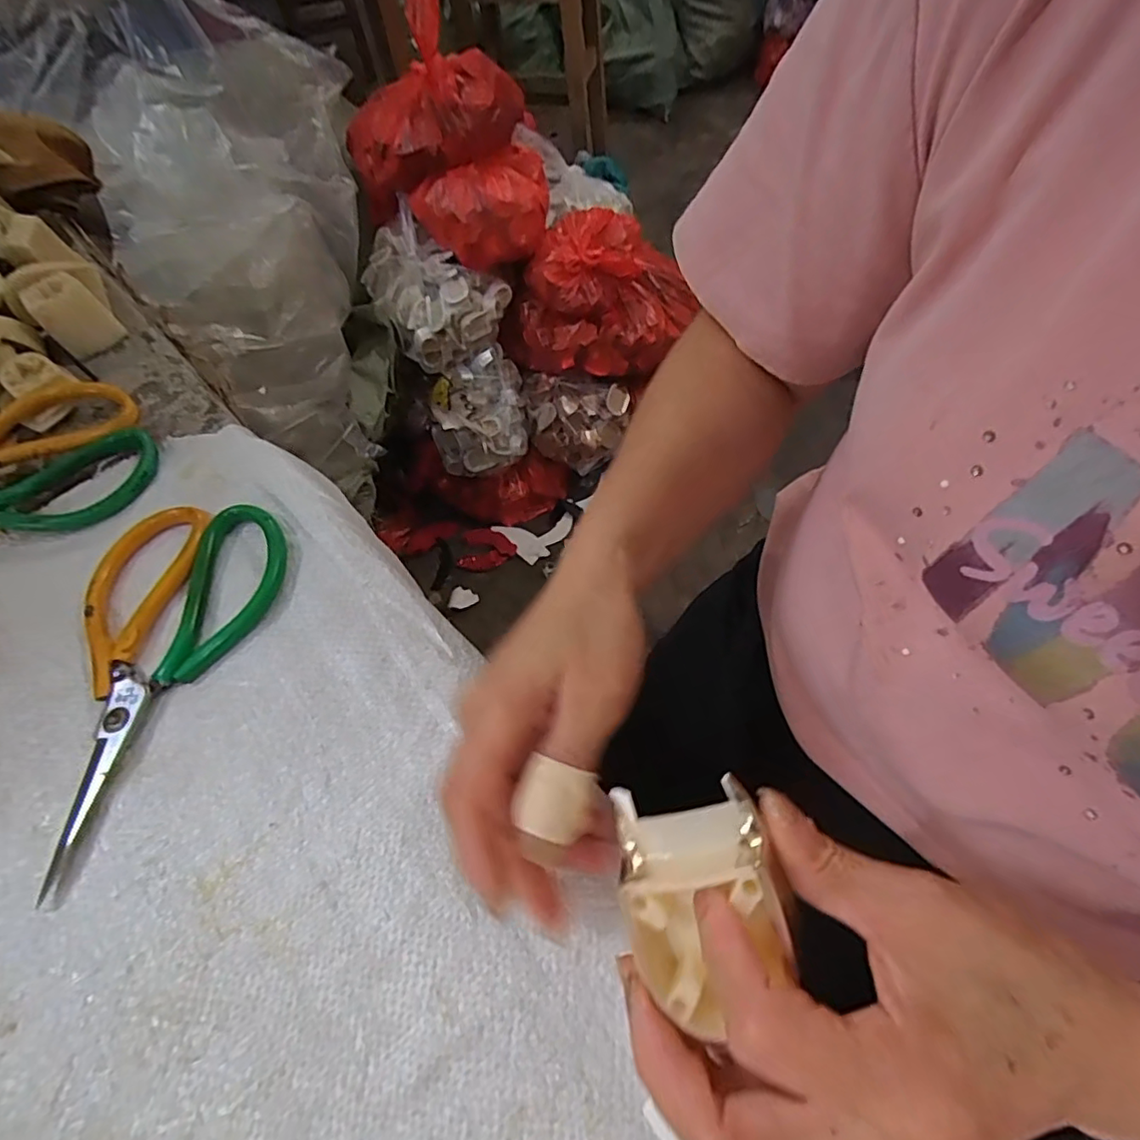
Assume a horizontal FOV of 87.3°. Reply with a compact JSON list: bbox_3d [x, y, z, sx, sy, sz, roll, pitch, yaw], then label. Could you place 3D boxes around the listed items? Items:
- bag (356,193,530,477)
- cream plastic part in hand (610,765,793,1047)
[{"bbox_3d":[-0.186,-0.380,1.010,0.204,0.136,0.422,-24,107,-9],"label":"bag"},{"bbox_3d":[0.042,0.102,0.185,0.044,0.030,0.063,-19,50,18],"label":"cream plastic part in hand"}]

